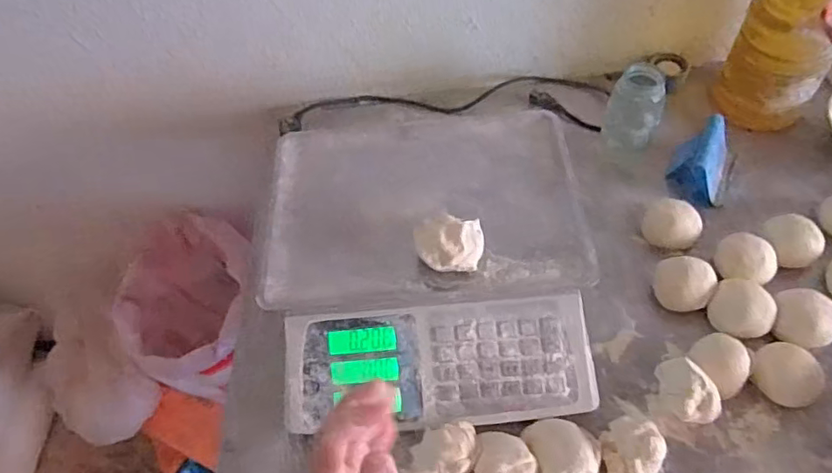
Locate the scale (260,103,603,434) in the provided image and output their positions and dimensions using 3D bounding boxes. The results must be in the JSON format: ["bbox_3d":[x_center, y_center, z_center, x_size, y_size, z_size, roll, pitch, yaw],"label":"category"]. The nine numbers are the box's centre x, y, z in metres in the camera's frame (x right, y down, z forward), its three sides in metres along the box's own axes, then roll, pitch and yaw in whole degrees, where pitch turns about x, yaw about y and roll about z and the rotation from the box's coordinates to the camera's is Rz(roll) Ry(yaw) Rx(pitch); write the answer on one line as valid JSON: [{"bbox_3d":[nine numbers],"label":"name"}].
[{"bbox_3d":[0.010,0.013,0.622,0.337,0.112,0.348,-5,55,2],"label":"scale"}]

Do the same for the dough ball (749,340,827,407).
[{"bbox_3d":[0.382,0.142,0.573,0.057,0.040,0.068,-34,58,-17],"label":"dough ball"}]

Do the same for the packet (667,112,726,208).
[{"bbox_3d":[0.377,-0.098,0.735,0.072,0.074,0.098,19,59,18],"label":"packet"}]

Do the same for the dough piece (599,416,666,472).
[{"bbox_3d":[0.210,0.212,0.536,0.051,0.049,0.070,-7,54,0],"label":"dough piece"}]

